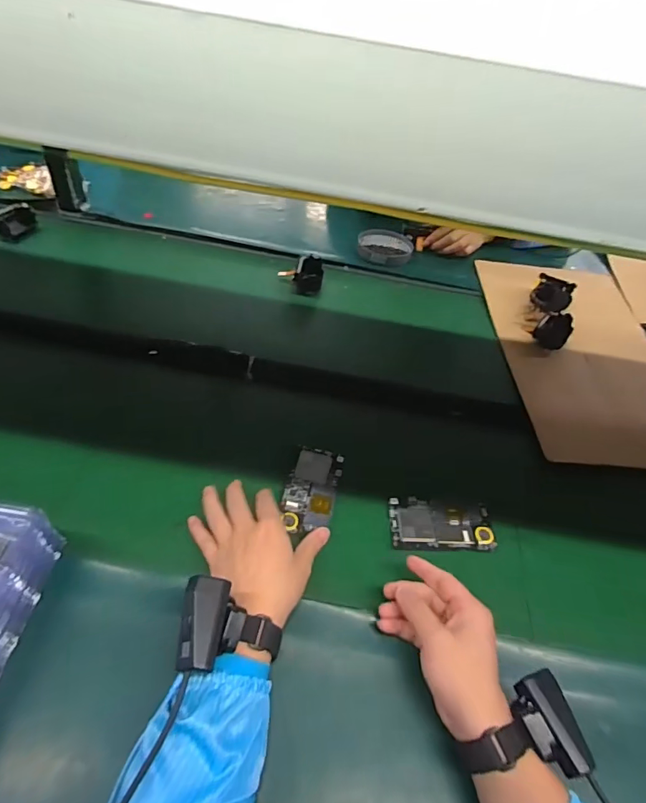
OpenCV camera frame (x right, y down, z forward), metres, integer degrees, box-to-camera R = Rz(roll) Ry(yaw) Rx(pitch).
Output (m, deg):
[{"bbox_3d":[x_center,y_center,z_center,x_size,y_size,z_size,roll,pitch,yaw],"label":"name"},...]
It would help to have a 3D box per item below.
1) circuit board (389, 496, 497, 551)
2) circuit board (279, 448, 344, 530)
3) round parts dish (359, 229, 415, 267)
[{"bbox_3d":[0.142,0.148,0.564,0.123,0.014,0.064,4,50,-7],"label":"circuit board"},{"bbox_3d":[-0.013,0.106,0.572,0.062,0.008,0.116,13,46,5],"label":"circuit board"},{"bbox_3d":[0.129,-0.319,0.966,0.112,0.026,0.106,4,46,-4],"label":"round parts dish"}]

